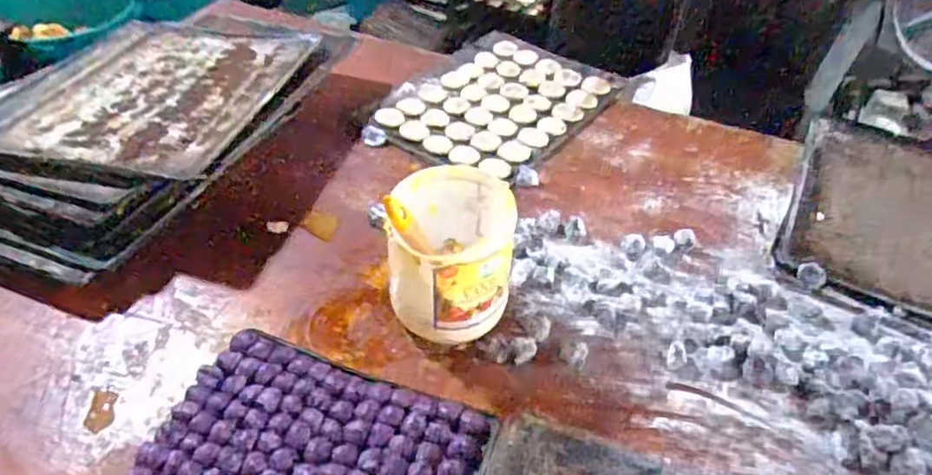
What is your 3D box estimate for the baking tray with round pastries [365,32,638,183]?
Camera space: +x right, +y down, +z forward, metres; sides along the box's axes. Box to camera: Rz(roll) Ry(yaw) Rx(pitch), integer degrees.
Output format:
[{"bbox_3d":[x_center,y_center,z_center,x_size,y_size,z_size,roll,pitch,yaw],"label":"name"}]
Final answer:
[{"bbox_3d":[0.069,-0.259,1.200,0.334,0.029,0.440,28,48,25],"label":"baking tray with round pastries"}]

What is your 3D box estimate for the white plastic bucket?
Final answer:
[{"bbox_3d":[-0.019,0.022,0.768,0.141,0.152,0.154,-1,43,-4],"label":"white plastic bucket"}]

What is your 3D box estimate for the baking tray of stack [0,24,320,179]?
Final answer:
[{"bbox_3d":[-0.490,-0.245,1.022,0.390,0.027,0.454,10,38,6],"label":"baking tray of stack"}]

